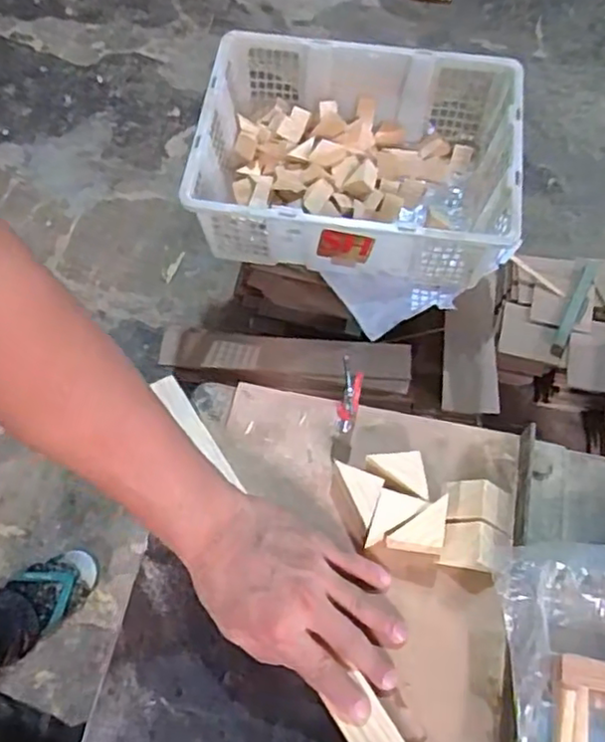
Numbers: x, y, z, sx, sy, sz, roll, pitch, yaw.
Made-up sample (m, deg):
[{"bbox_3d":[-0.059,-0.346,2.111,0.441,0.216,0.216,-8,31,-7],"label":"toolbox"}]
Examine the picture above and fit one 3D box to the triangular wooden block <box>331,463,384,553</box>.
[{"bbox_3d":[0.038,0.109,0.533,0.040,0.025,0.057,16,64,8],"label":"triangular wooden block"}]

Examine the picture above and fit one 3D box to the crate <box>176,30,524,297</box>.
[{"bbox_3d":[0.090,-0.341,1.061,0.478,0.192,0.377,6,63,4],"label":"crate"}]

